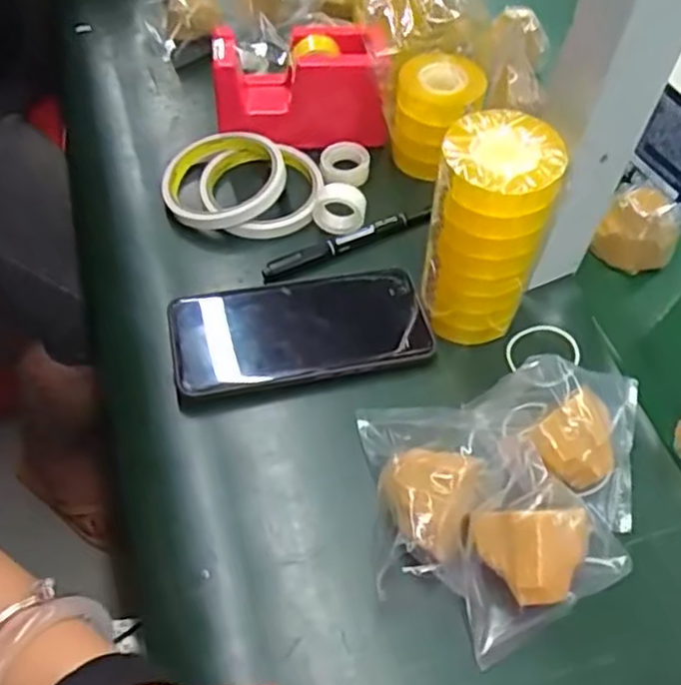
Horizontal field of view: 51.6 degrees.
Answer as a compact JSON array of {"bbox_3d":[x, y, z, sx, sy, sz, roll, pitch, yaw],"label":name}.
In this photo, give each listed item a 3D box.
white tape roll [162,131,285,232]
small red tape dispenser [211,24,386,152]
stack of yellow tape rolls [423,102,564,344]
[{"bbox_3d":[-0.087,-0.121,0.522,0.088,0.023,0.085,2,55,-2],"label":"white tape roll"},{"bbox_3d":[-0.032,-0.199,0.540,0.128,0.074,0.065,-6,56,-8],"label":"small red tape dispenser"},{"bbox_3d":[0.086,-0.063,0.420,0.063,0.137,0.057,17,56,9],"label":"stack of yellow tape rolls"}]

